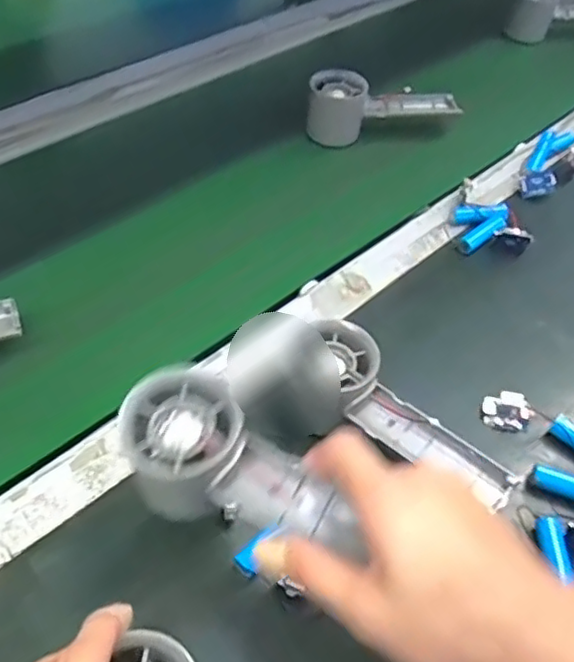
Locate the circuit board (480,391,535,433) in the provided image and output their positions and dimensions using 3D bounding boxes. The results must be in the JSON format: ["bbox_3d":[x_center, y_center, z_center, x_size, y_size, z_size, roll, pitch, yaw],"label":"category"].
[{"bbox_3d":[0.152,0.056,0.438,0.033,0.007,0.027,5,77,16],"label":"circuit board"}]

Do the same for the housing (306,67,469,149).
[{"bbox_3d":[0.101,-0.232,0.651,0.160,0.055,0.048,-3,51,-7],"label":"housing"}]

